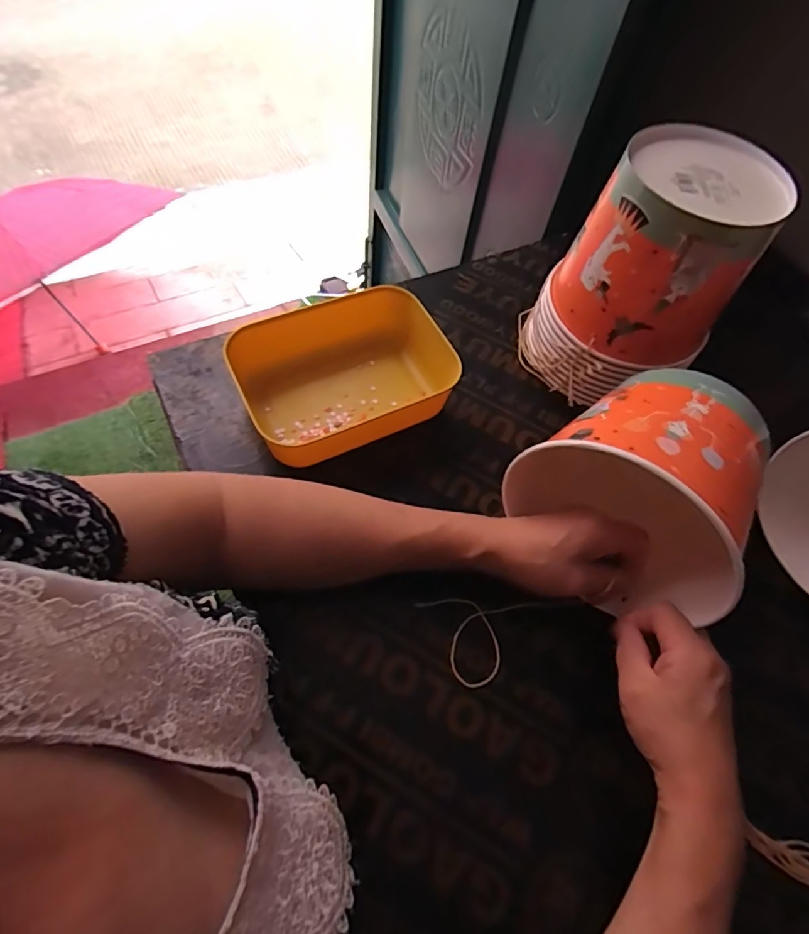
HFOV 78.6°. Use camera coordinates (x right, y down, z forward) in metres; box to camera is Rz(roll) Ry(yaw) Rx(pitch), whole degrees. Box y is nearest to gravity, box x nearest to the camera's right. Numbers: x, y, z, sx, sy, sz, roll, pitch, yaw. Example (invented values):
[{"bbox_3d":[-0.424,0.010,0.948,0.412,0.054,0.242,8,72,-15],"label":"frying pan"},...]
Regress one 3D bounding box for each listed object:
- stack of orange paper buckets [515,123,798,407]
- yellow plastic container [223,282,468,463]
[{"bbox_3d":[0.211,-0.169,0.457,0.145,0.197,0.138,-19,66,-15],"label":"stack of orange paper buckets"},{"bbox_3d":[-0.052,-0.080,0.463,0.190,0.064,0.142,-20,66,-16],"label":"yellow plastic container"}]

